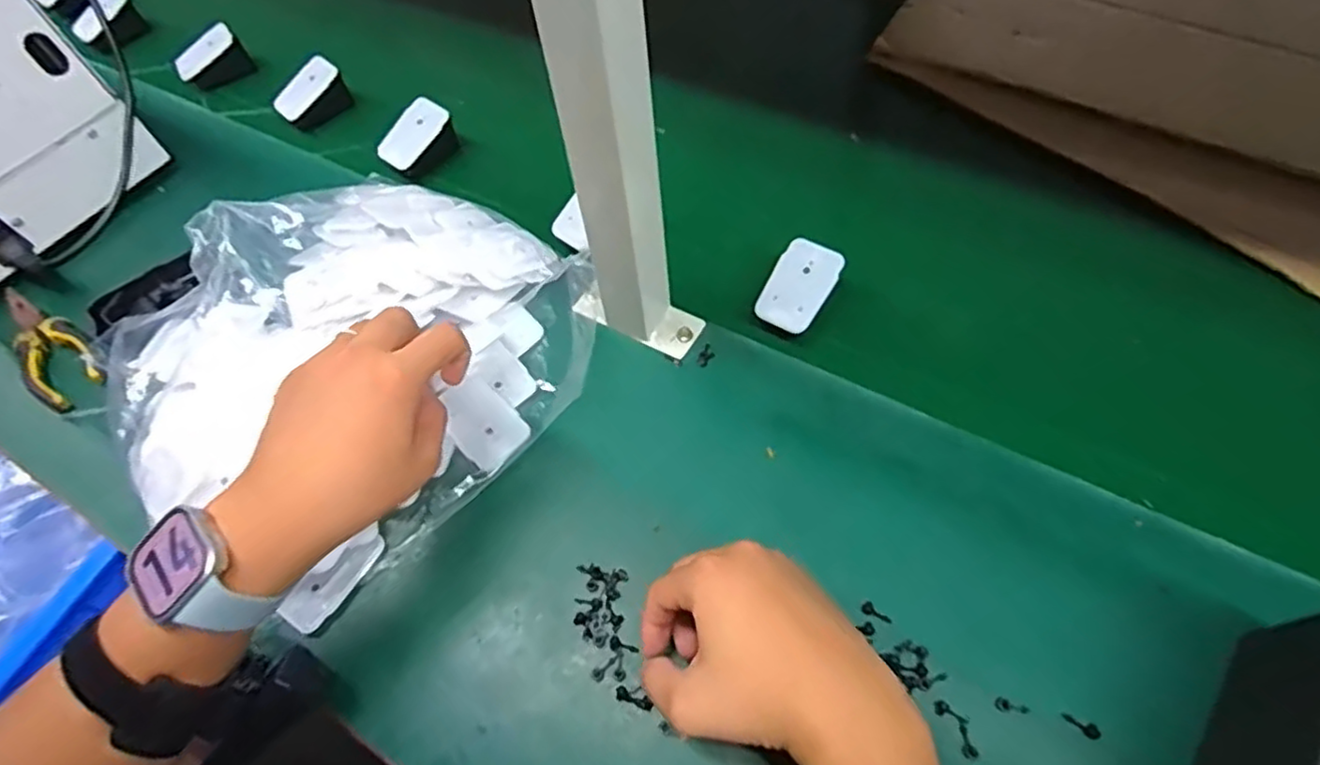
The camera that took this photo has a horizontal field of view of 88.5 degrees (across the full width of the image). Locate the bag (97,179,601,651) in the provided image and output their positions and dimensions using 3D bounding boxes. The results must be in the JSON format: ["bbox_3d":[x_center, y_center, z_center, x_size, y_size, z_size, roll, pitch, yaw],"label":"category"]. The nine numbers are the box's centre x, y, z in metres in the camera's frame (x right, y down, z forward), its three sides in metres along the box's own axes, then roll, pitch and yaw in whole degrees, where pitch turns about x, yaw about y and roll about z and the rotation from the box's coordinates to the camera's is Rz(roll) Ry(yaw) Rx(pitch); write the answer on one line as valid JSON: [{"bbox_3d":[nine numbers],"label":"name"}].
[{"bbox_3d":[-0.216,-0.030,0.482,0.276,0.078,0.311,38,69,23],"label":"bag"}]

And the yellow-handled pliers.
[{"bbox_3d":[-0.486,-0.028,0.532,0.158,0.023,0.053,29,65,19],"label":"yellow-handled pliers"}]

